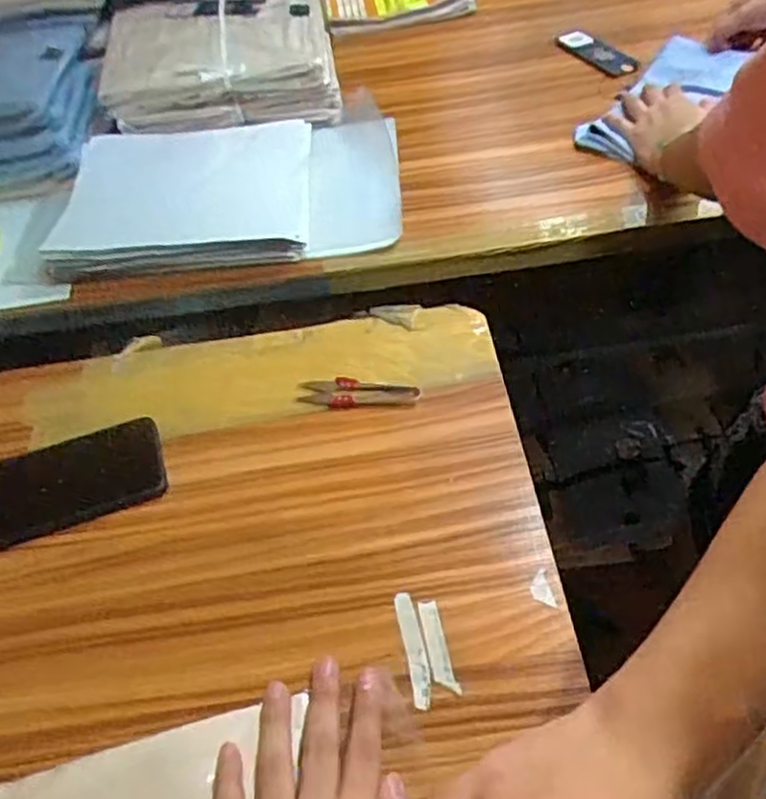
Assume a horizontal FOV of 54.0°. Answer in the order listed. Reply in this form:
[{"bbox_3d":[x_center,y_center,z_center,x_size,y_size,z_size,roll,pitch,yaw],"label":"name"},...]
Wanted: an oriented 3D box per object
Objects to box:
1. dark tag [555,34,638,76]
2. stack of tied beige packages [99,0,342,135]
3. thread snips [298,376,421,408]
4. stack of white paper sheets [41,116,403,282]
[{"bbox_3d":[0.264,-0.429,0.930,0.040,0.006,0.130,-29,53,-16],"label":"dark tag"},{"bbox_3d":[-0.191,-0.395,0.872,0.260,0.087,0.190,-8,50,-1],"label":"stack of tied beige packages"},{"bbox_3d":[-0.021,-0.006,0.625,0.099,0.007,0.026,-1,51,5],"label":"thread snips"},{"bbox_3d":[-0.156,-0.229,0.771,0.337,0.088,0.217,-6,50,1],"label":"stack of white paper sheets"}]

